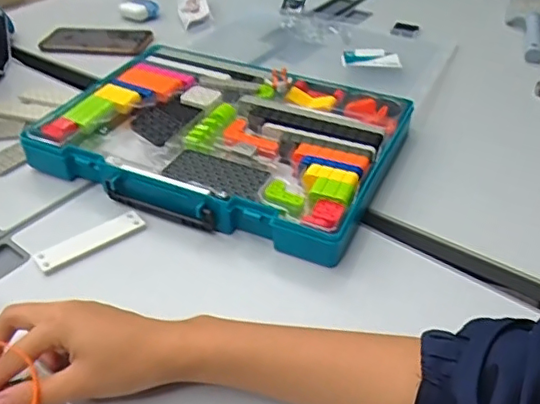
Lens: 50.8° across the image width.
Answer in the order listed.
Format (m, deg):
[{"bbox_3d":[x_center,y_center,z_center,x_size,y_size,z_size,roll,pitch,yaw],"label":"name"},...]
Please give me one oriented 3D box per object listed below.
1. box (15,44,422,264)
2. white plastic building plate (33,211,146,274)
[{"bbox_3d":[-0.050,-0.077,0.629,0.356,0.045,0.257,14,41,18],"label":"box"},{"bbox_3d":[-0.164,0.035,0.521,0.098,0.008,0.024,-30,47,-31],"label":"white plastic building plate"}]

